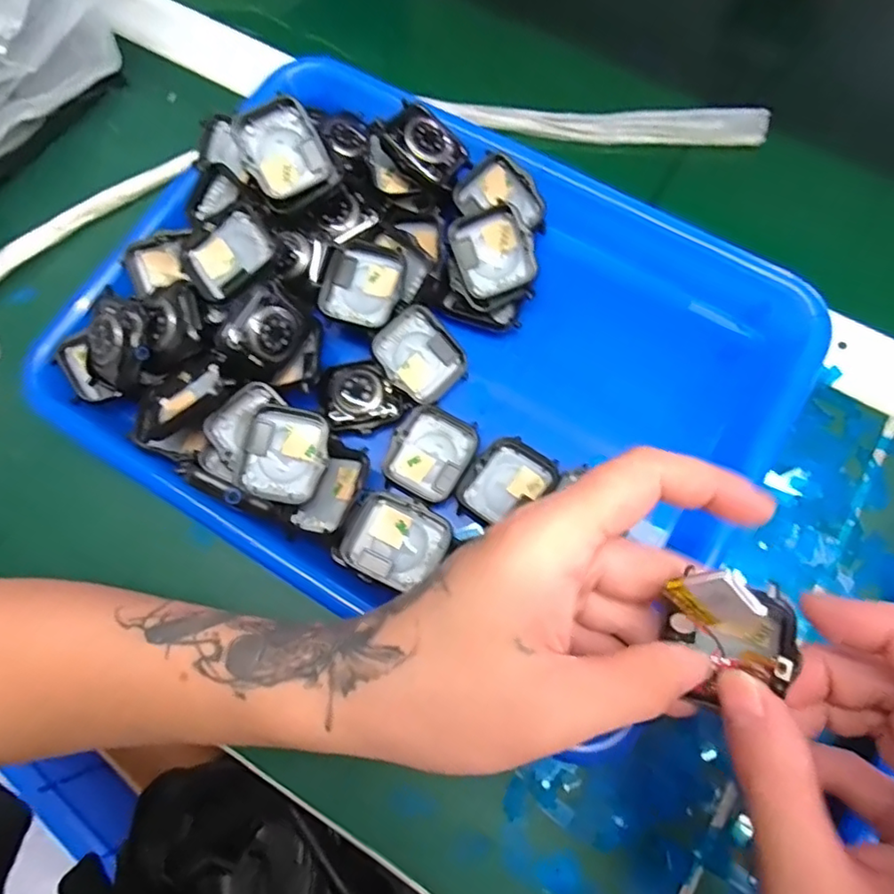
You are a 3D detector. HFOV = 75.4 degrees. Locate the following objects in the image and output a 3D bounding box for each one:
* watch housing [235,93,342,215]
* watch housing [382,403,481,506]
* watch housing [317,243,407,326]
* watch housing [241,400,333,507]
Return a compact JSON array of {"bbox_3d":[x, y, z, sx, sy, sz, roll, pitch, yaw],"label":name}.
[{"bbox_3d":[-0.080,-0.144,0.289,0.040,0.009,0.046,-35,103,-5],"label":"watch housing"},{"bbox_3d":[-0.008,0.004,0.288,0.039,0.011,0.043,28,77,9],"label":"watch housing"},{"bbox_3d":[-0.042,-0.083,0.295,0.036,0.012,0.042,15,75,6],"label":"watch housing"},{"bbox_3d":[-0.074,0.004,0.267,0.035,0.015,0.042,15,79,-5],"label":"watch housing"}]

